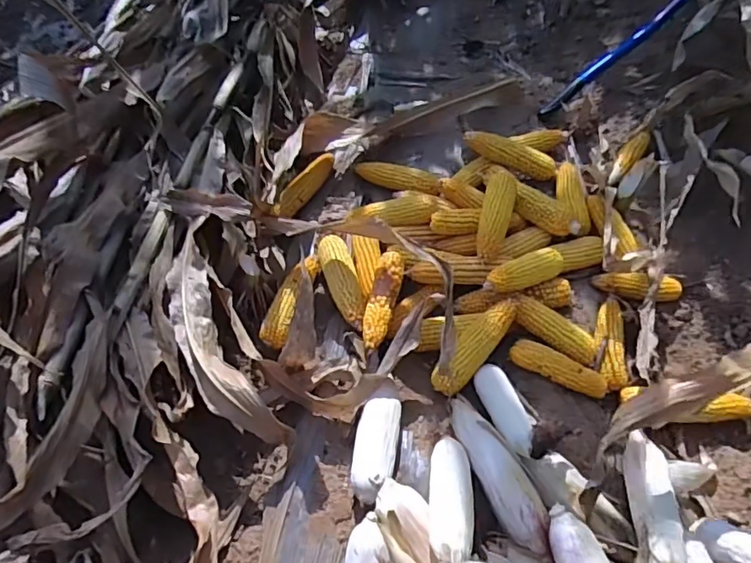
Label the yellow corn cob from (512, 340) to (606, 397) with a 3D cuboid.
[{"bbox_3d":[0.281,0.134,0.832,0.142,0.034,0.044,26,60,20],"label":"yellow corn cob"}]

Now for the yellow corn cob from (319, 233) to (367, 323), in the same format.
[{"bbox_3d":[-0.059,0.001,0.960,0.056,0.054,0.214,-16,55,-7],"label":"yellow corn cob"}]

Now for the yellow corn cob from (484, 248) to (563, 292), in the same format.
[{"bbox_3d":[0.249,-0.019,0.877,0.161,0.043,0.046,-18,54,-25],"label":"yellow corn cob"}]

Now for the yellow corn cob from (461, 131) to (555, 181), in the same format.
[{"bbox_3d":[0.279,-0.266,1.103,0.200,0.044,0.045,24,58,2],"label":"yellow corn cob"}]

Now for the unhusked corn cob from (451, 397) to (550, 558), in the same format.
[{"bbox_3d":[0.165,0.257,0.741,0.060,0.058,0.239,-19,55,-10],"label":"unhusked corn cob"}]

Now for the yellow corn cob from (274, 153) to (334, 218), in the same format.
[{"bbox_3d":[-0.151,-0.203,1.125,0.045,0.040,0.186,22,59,18],"label":"yellow corn cob"}]

